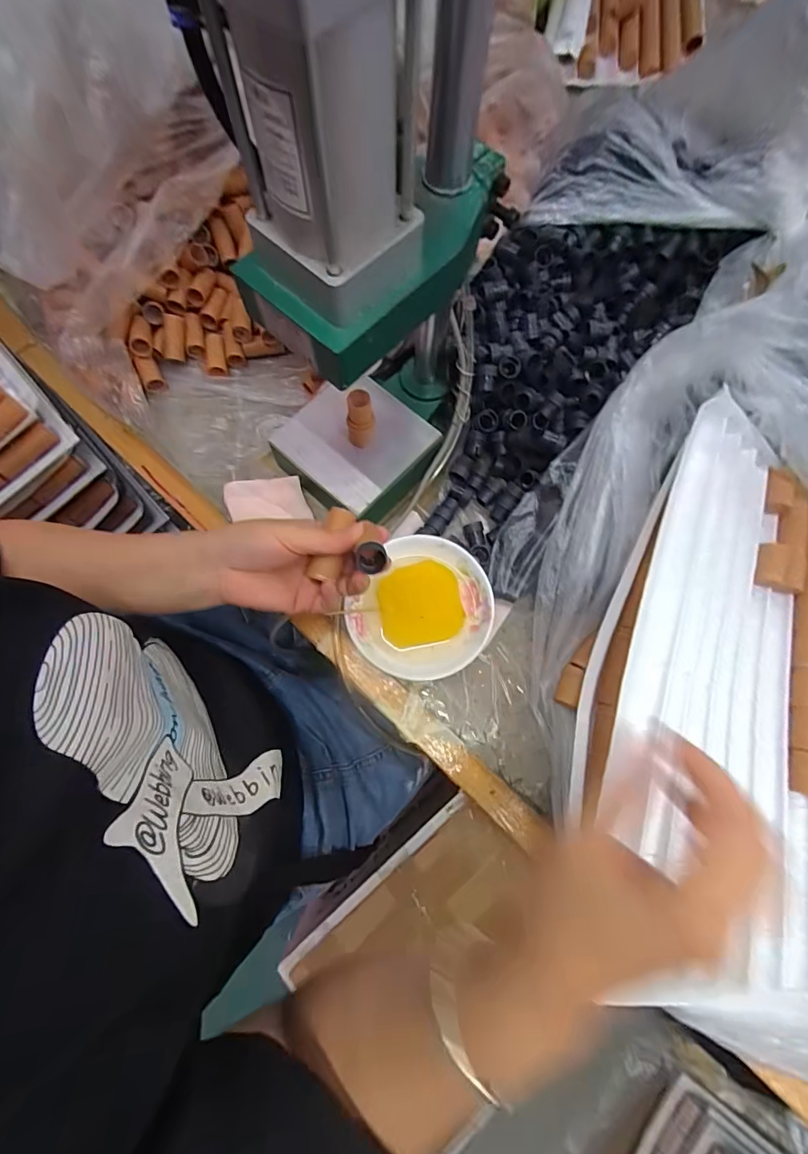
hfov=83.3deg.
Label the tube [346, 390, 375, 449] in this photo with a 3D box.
[{"bbox_3d":[-0.040,-0.141,0.418,0.021,0.068,0.019,16,73,4],"label":"tube"}]

